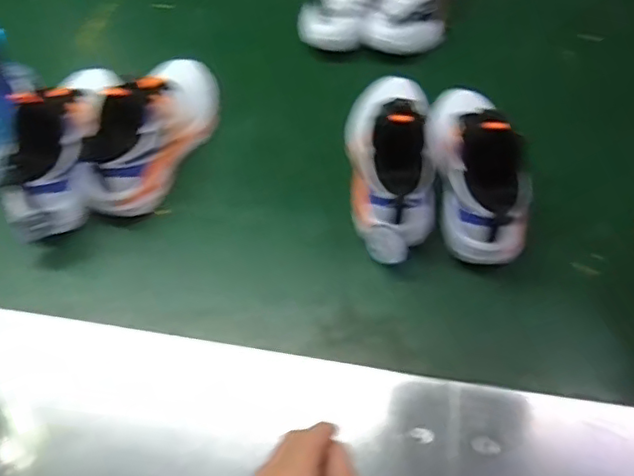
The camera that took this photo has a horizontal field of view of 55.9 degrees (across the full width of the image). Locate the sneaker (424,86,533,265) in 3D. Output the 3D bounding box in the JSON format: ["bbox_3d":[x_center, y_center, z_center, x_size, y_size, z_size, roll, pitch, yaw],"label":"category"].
[{"bbox_3d":[0.181,-0.102,0.680,0.088,0.134,0.246,-2,55,0],"label":"sneaker"}]

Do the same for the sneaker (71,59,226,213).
[{"bbox_3d":[-0.203,-0.145,0.743,0.083,0.120,0.242,15,56,11],"label":"sneaker"}]

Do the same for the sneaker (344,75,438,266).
[{"bbox_3d":[0.089,-0.108,0.702,0.105,0.122,0.261,2,55,3],"label":"sneaker"}]

